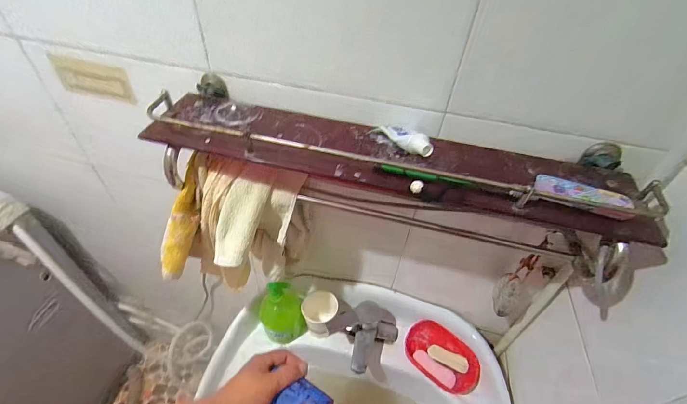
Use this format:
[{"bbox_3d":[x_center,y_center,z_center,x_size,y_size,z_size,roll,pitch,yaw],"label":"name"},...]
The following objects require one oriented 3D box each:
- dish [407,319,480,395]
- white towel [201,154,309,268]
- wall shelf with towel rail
[{"bbox_3d":[0.205,0.317,0.676,0.153,0.029,0.107,31,49,24],"label":"dish"},{"bbox_3d":[-0.136,0.016,0.474,0.132,0.154,0.044,12,3,-2],"label":"white towel"},{"bbox_3d":[0.046,-0.032,0.421,0.594,0.108,0.154,13,44,8],"label":"wall shelf with towel rail"}]

